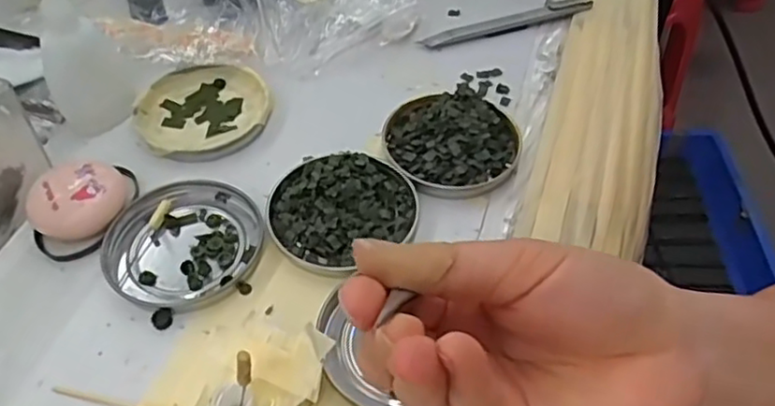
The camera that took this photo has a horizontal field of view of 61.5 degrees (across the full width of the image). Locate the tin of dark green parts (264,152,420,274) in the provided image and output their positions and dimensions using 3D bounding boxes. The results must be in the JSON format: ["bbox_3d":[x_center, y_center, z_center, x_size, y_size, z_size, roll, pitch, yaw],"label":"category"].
[{"bbox_3d":[-0.023,0.001,0.344,0.080,0.022,0.067,-12,51,-11],"label":"tin of dark green parts"}]

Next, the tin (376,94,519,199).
[{"bbox_3d":[0.036,-0.038,0.377,0.078,0.020,0.074,0,50,0],"label":"tin"}]

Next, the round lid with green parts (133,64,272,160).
[{"bbox_3d":[-0.114,-0.057,0.402,0.080,0.012,0.074,-9,51,-8],"label":"round lid with green parts"}]

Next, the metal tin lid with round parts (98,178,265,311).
[{"bbox_3d":[-0.106,0.019,0.340,0.080,0.008,0.076,0,50,0],"label":"metal tin lid with round parts"}]

